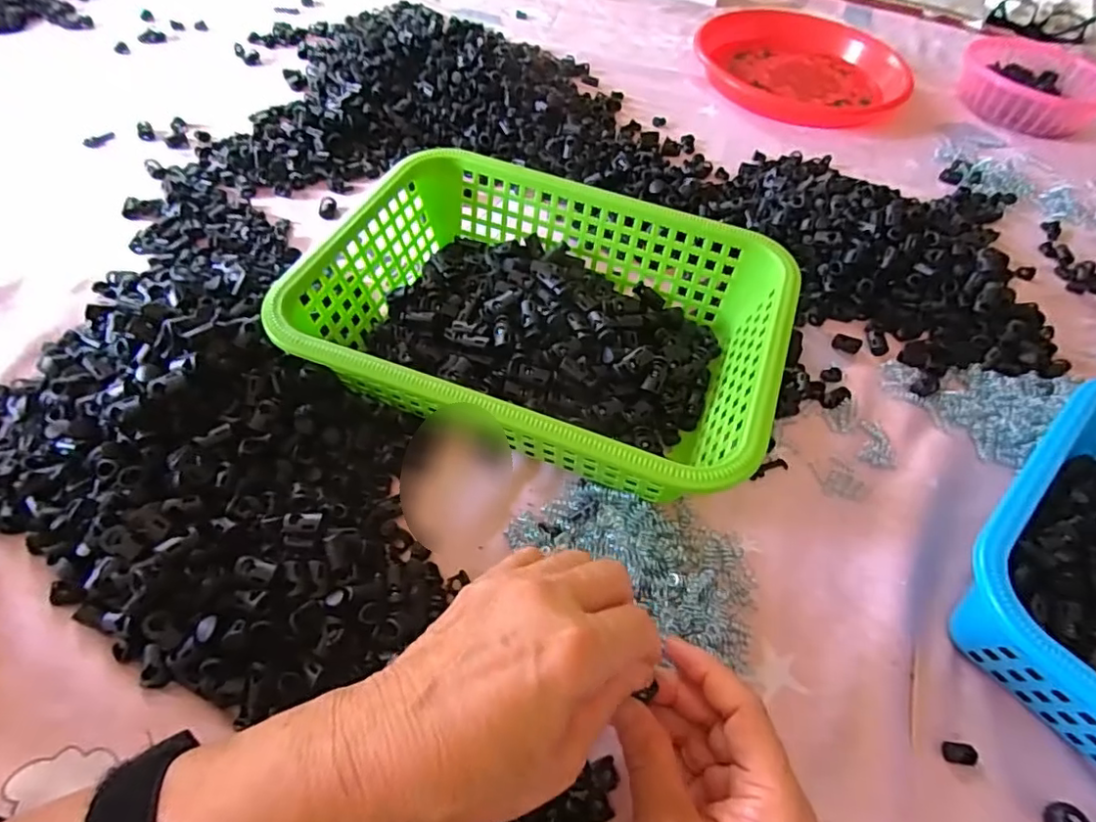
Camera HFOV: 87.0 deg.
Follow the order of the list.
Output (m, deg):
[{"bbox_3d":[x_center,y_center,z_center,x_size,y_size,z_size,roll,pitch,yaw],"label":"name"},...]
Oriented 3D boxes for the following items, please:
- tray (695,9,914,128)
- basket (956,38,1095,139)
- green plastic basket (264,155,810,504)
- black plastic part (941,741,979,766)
[{"bbox_3d":[0.305,-0.444,0.720,0.222,0.034,0.233,2,55,-3],"label":"tray"},{"bbox_3d":[0.590,-0.401,0.710,0.164,0.041,0.165,-15,57,-15],"label":"basket"},{"bbox_3d":[0.001,-0.064,0.398,0.291,0.080,0.202,20,56,9],"label":"green plastic basket"},{"bbox_3d":[0.213,0.176,0.298,0.015,0.005,0.011,8,55,1],"label":"black plastic part"}]

